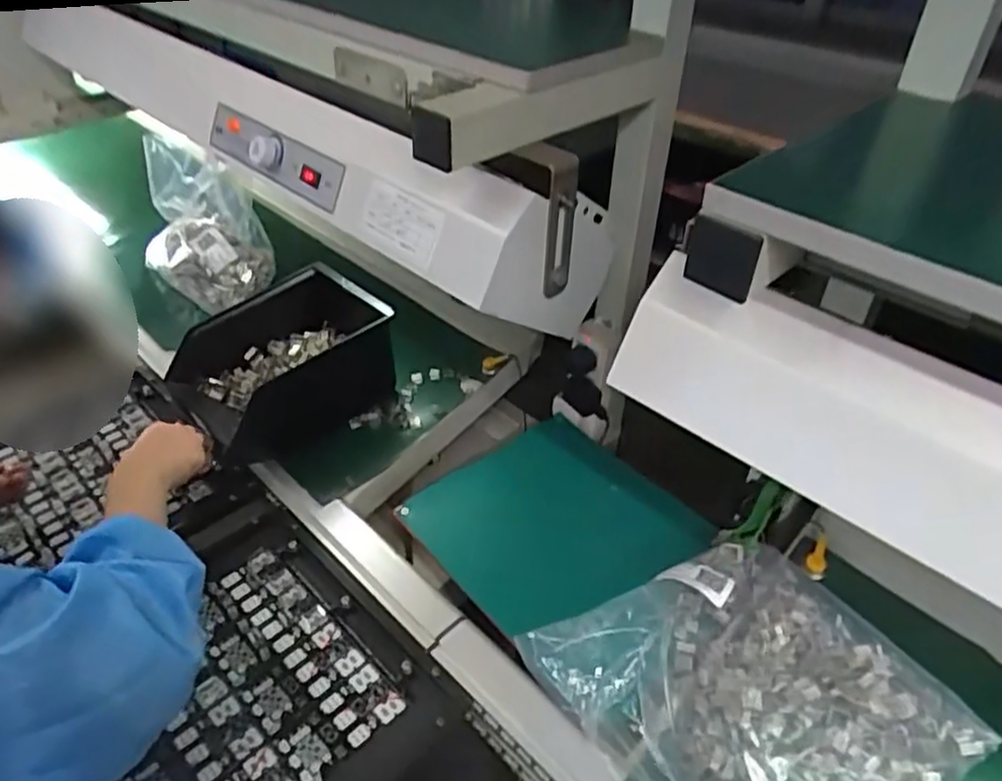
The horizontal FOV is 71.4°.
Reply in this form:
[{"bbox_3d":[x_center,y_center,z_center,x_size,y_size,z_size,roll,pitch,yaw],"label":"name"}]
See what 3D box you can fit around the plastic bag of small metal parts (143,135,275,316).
[{"bbox_3d":[-0.431,-0.230,1.016,0.174,0.162,0.208,-12,43,-19],"label":"plastic bag of small metal parts"}]

